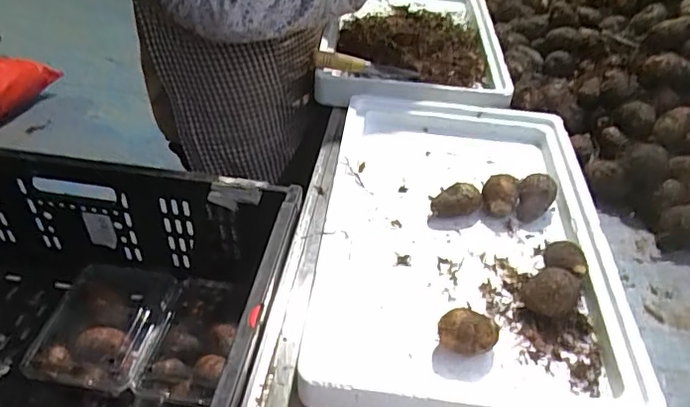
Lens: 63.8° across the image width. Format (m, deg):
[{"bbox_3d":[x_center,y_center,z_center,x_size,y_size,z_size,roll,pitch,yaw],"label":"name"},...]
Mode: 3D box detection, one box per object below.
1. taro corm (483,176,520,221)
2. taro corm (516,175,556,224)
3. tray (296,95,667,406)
[{"bbox_3d":[0.181,-0.009,0.648,0.041,0.034,0.048,19,43,17],"label":"taro corm"},{"bbox_3d":[0.220,-0.007,0.642,0.040,0.040,0.051,24,45,23],"label":"taro corm"},{"bbox_3d":[0.128,0.023,0.621,0.303,0.044,0.476,5,41,2],"label":"tray"}]

